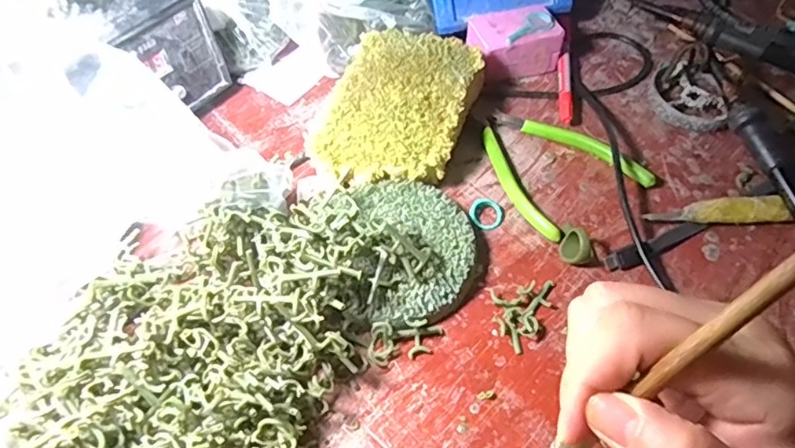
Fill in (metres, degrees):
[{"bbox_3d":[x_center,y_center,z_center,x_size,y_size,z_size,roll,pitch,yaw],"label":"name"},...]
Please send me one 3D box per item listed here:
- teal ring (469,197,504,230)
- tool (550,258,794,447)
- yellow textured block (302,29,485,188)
[{"bbox_3d":[0.060,-0.009,0.389,0.023,0.006,0.025,0,54,0],"label":"teal ring"},{"bbox_3d":[0.085,0.038,0.165,0.004,0.143,0.006,-8,51,-39],"label":"tool"},{"bbox_3d":[0.001,-0.083,0.413,0.094,0.044,0.129,17,56,12],"label":"yellow textured block"}]

